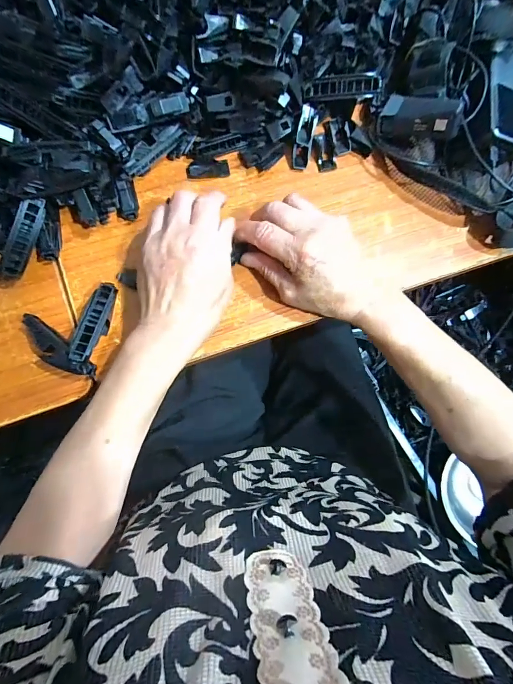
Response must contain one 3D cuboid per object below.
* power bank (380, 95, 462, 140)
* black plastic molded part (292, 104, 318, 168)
[{"bbox_3d":[0.162,-0.222,0.343,0.074,0.026,0.031,22,79,24],"label":"power bank"},{"bbox_3d":[0.049,-0.211,0.357,0.018,0.012,0.059,9,105,-3],"label":"black plastic molded part"}]

